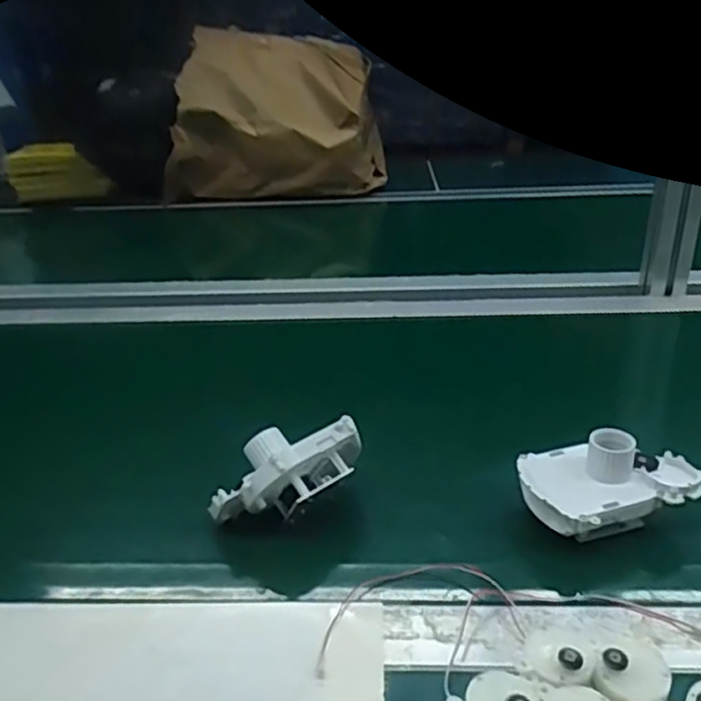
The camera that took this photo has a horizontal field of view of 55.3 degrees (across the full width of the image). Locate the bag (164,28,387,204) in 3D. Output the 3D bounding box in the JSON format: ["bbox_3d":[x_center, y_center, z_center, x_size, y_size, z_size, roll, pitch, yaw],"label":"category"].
[{"bbox_3d":[-0.144,-0.451,1.299,0.400,0.283,0.294,-1,27,2],"label":"bag"}]

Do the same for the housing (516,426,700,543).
[{"bbox_3d":[0.162,0.084,0.427,0.100,0.053,0.071,-12,27,-15],"label":"housing"}]

